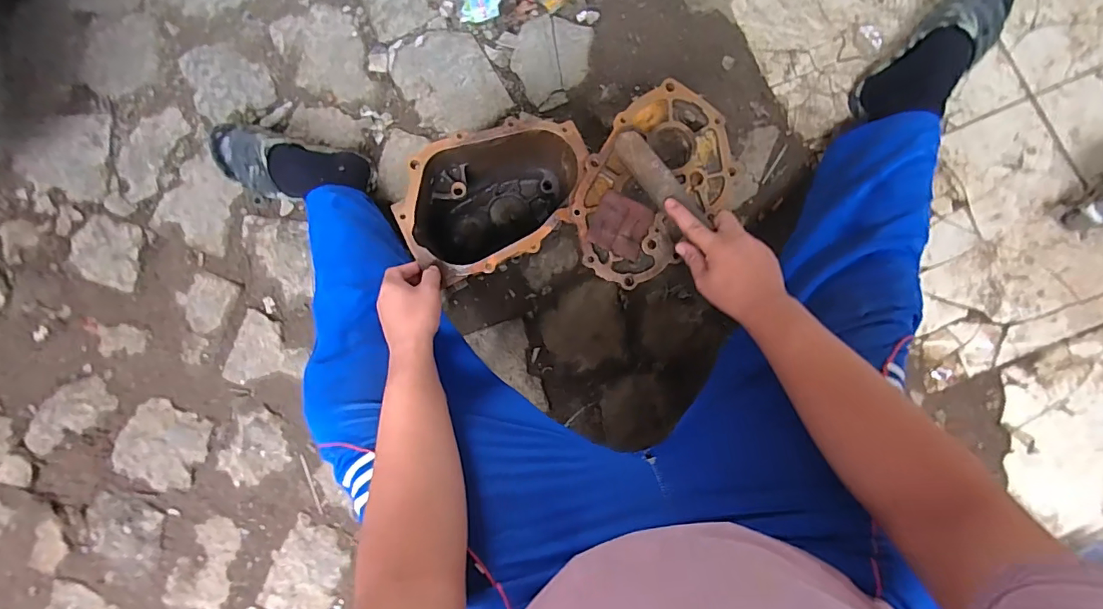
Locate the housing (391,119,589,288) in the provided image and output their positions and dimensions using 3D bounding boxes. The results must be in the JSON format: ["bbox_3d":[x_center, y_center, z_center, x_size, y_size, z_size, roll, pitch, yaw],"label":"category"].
[{"bbox_3d":[-0.072,-0.138,0.782,0.267,0.268,0.186,-14,85,3],"label":"housing"}]

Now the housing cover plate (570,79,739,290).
[{"bbox_3d":[0.138,-0.163,0.676,0.186,0.048,0.268,44,90,6],"label":"housing cover plate"}]

